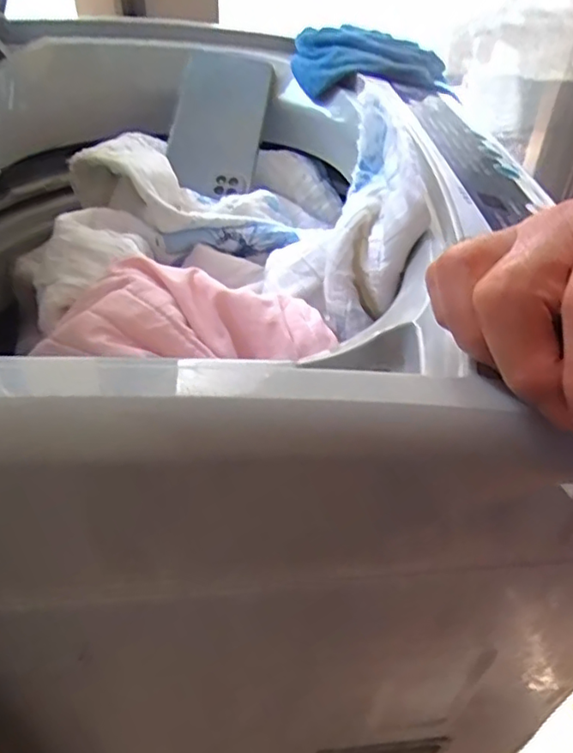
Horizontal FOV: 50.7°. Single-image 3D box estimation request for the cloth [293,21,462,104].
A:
[{"bbox_3d":[0.079,-0.282,0.539,0.145,0.042,0.096,2,42,1],"label":"cloth"}]

